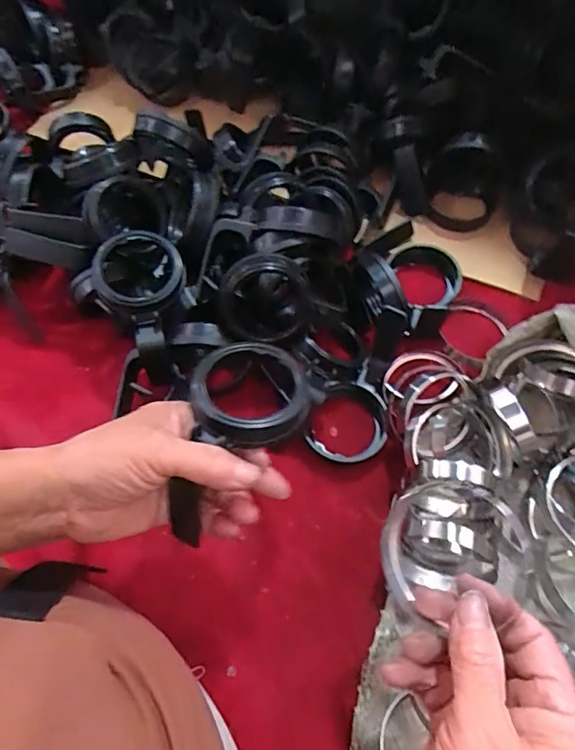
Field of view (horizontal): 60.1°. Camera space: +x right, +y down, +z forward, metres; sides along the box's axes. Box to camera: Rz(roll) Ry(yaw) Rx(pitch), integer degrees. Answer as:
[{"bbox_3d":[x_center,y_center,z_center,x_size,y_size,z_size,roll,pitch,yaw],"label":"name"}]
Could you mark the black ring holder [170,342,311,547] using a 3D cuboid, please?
[{"bbox_3d":[-0.042,0.034,0.310,0.116,0.062,0.072,-38,67,-16],"label":"black ring holder"}]

